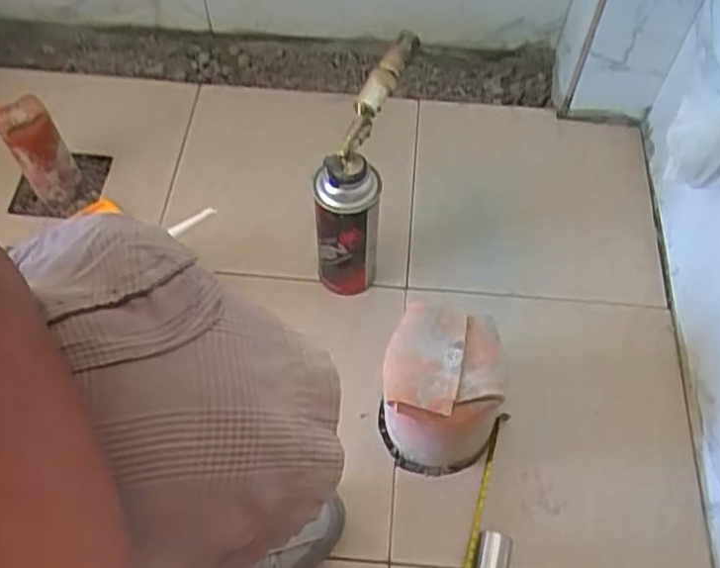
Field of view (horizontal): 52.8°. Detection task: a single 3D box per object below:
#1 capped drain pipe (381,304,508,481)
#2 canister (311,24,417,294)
[{"bbox_3d":[0.076,0.103,0.673,0.113,0.154,0.097,21,60,10],"label":"capped drain pipe"},{"bbox_3d":[-0.002,-0.107,0.744,0.069,0.218,0.129,12,59,5],"label":"canister"}]

